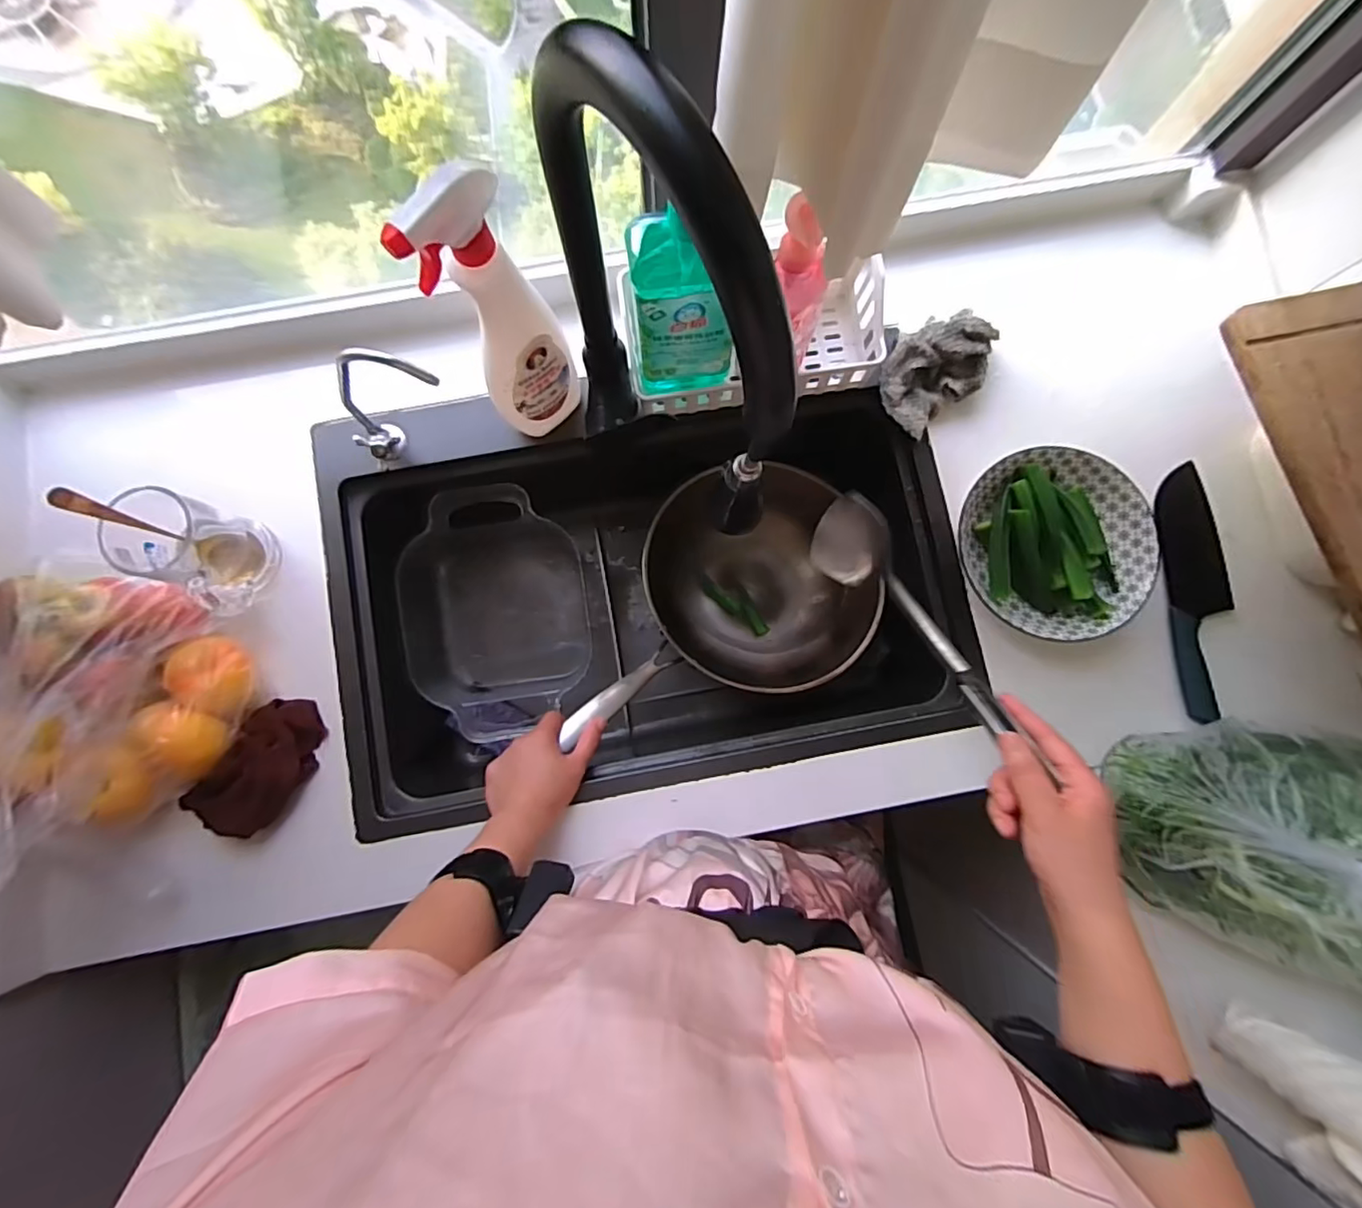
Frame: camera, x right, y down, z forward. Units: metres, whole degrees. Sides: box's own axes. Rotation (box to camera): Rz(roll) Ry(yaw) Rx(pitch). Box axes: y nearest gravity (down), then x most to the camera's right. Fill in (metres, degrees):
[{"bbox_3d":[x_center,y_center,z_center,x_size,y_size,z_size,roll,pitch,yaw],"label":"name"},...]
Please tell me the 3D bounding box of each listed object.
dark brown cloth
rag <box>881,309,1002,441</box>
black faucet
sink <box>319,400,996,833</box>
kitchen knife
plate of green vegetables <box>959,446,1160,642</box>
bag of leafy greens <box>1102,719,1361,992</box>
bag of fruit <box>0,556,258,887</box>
[{"bbox_3d":[-0.412,0.162,0.576,0.072,0.053,0.128,35,84,3],"label":"dark brown cloth"},{"bbox_3d":[0.277,-0.258,0.632,0.092,0.053,0.121,43,84,4],"label":"rag"},{"bbox_3d":[-0.022,-0.163,0.416,0.051,0.394,0.250,-33,85,-5],"label":"black faucet"},{"bbox_3d":[-0.039,-0.021,0.729,0.672,0.213,0.446,-11,83,-2],"label":"sink"},{"bbox_3d":[0.561,-0.016,0.625,0.070,0.011,0.272,-3,83,-1],"label":"kitchen knife"},{"bbox_3d":[0.393,-0.063,0.606,0.179,0.045,0.193,0,83,-1],"label":"plate of green vegetables"},{"bbox_3d":[0.597,0.228,0.515,0.369,0.119,0.213,15,83,1],"label":"bag of leafy greens"},{"bbox_3d":[-0.516,0.063,0.499,0.158,0.147,0.258,-32,85,-4],"label":"bag of fruit"}]

